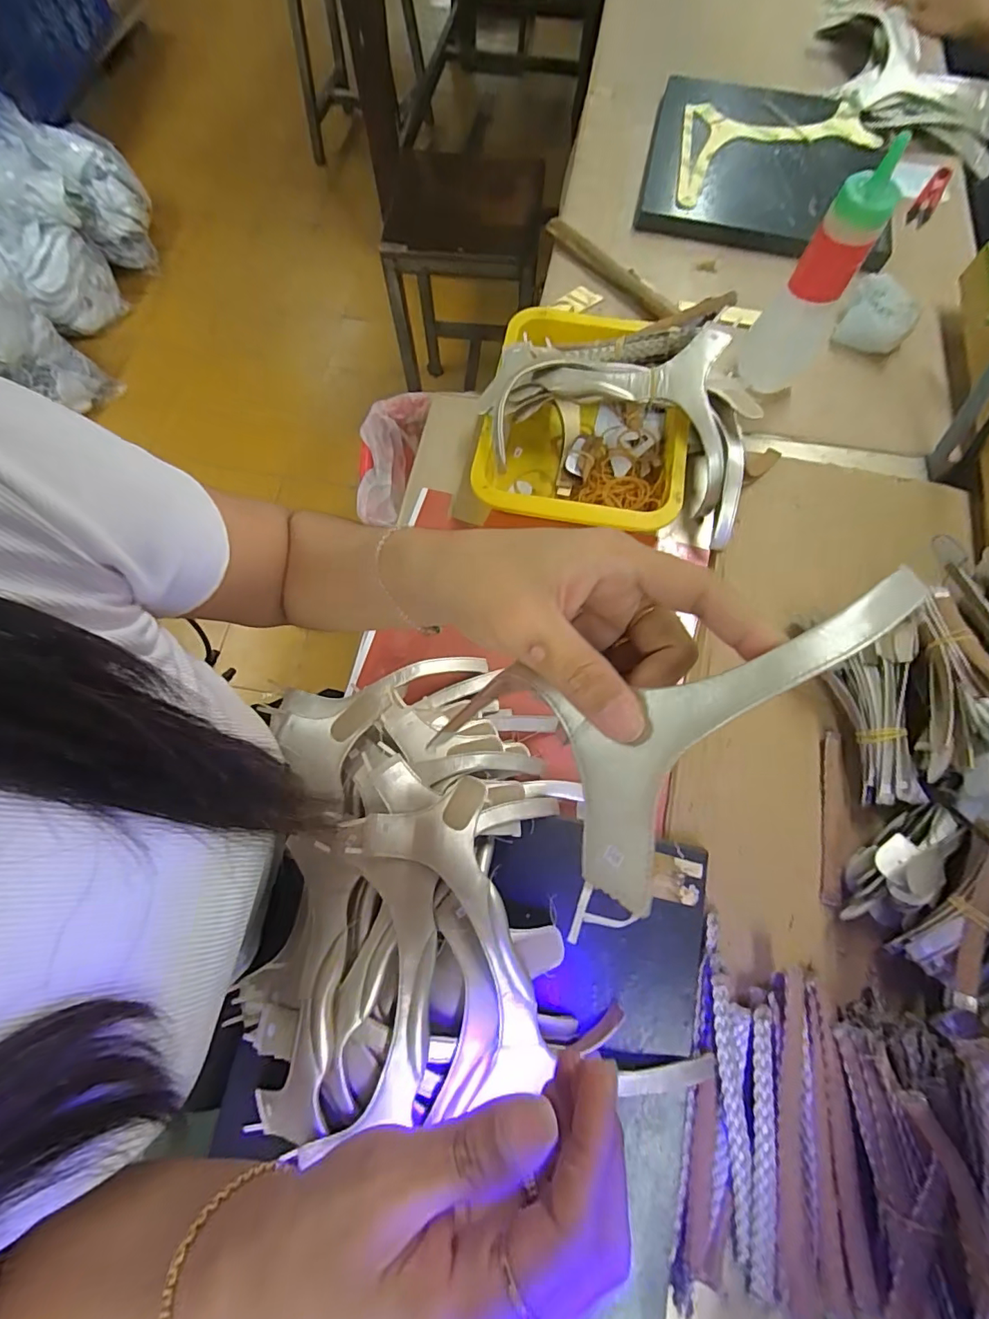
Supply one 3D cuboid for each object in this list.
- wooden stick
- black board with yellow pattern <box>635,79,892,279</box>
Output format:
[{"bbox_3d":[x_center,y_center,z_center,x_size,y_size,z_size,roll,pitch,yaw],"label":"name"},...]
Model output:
[{"bbox_3d":[0.141,-0.476,0.619,0.022,0.021,0.198,-43,77,-13],"label":"wooden stick"},{"bbox_3d":[0.353,-0.641,0.662,0.293,0.034,0.301,12,72,4],"label":"black board with yellow pattern"}]

